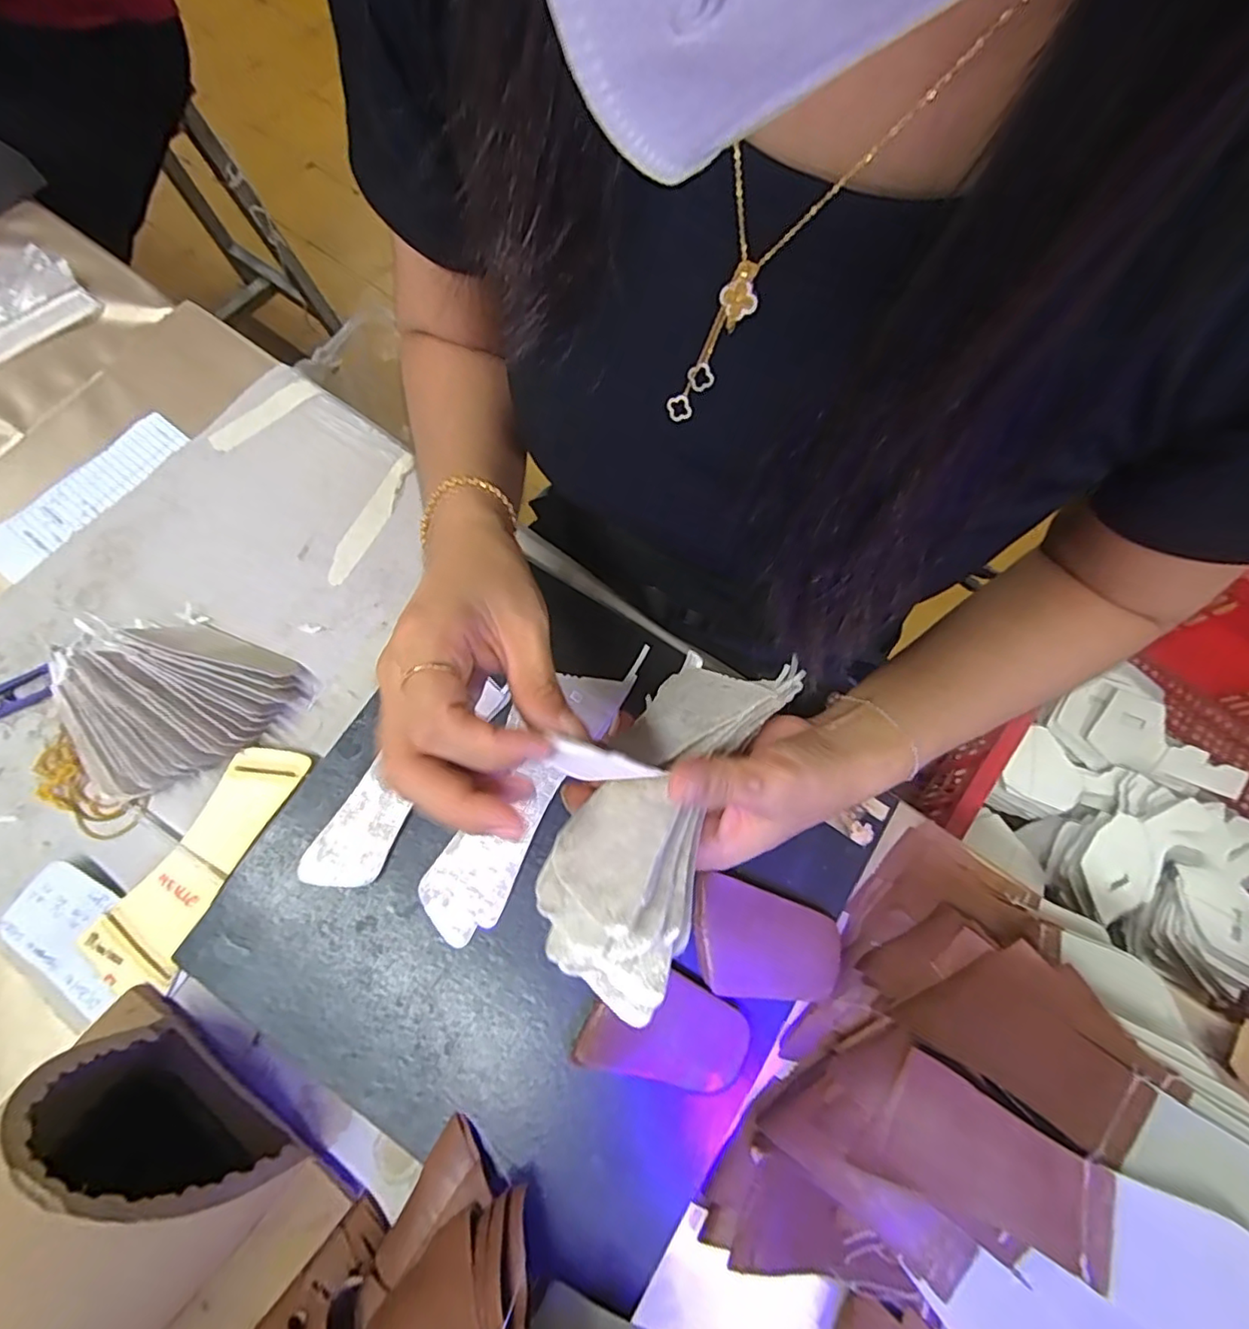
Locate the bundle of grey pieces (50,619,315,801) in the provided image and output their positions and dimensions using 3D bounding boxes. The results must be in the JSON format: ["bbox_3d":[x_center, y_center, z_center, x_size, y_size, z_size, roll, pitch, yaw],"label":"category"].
[{"bbox_3d":[-0.271,0.025,0.354,0.109,0.052,0.108,20,74,5],"label":"bundle of grey pieces"}]

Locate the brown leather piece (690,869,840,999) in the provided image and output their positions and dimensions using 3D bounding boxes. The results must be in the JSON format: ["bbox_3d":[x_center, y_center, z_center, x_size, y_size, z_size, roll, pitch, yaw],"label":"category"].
[{"bbox_3d":[0.080,0.155,0.340,0.078,0.004,0.061,2,72,7],"label":"brown leather piece"}]

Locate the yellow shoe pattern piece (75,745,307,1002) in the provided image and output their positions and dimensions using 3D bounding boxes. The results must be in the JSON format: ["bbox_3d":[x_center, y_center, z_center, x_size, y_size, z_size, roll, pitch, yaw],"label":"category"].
[{"bbox_3d":[-0.254,0.115,0.356,0.053,0.005,0.150,28,77,0],"label":"yellow shoe pattern piece"}]

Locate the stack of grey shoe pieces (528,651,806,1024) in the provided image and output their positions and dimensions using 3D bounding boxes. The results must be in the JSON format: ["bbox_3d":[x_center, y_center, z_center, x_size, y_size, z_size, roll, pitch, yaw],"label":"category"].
[{"bbox_3d":[0.022,0.052,0.267,0.070,0.039,0.174,28,49,7],"label":"stack of grey shoe pieces"}]

